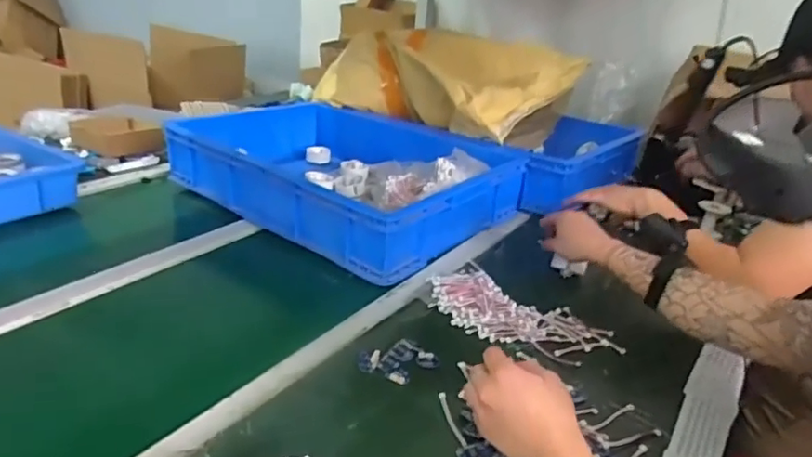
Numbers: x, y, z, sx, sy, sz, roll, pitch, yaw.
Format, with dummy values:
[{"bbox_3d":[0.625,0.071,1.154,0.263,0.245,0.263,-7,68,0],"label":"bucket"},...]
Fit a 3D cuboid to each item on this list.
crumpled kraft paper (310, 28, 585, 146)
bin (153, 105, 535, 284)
[{"bbox_3d":[0.088,-0.352,1.393,0.535,0.162,0.330,23,29,35],"label":"crumpled kraft paper"},{"bbox_3d":[-0.102,-0.116,1.165,0.567,0.123,0.459,22,29,33],"label":"bin"}]

